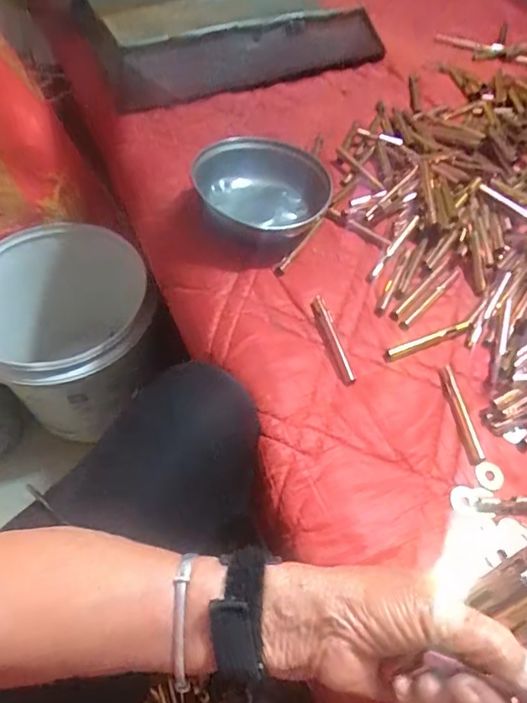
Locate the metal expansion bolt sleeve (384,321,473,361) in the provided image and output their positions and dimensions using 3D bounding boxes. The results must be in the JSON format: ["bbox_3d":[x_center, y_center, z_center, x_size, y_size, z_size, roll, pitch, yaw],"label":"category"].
[{"bbox_3d":[0.152,-0.010,0.466,0.089,0.008,0.012,-19,58,-14],"label":"metal expansion bolt sleeve"}]

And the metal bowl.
[{"bbox_3d":[-0.001,-0.166,0.527,0.126,0.061,0.137,1,56,-1],"label":"metal bowl"}]

